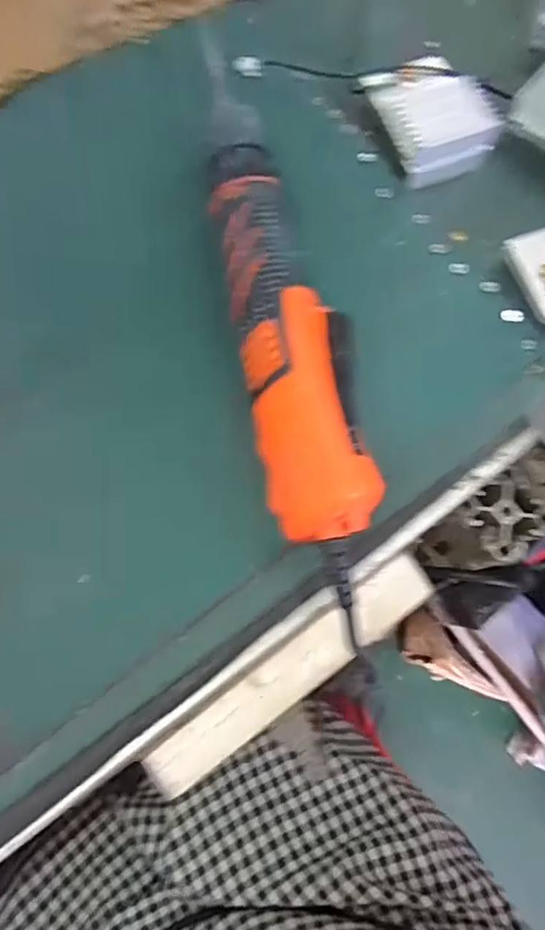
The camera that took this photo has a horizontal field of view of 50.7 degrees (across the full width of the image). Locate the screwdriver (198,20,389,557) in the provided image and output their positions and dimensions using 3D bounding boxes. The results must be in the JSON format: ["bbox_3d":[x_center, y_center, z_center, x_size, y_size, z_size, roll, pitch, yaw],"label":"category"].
[{"bbox_3d":[0.000,-0.094,0.285,0.048,0.043,0.264,-11,77,-5],"label":"screwdriver"}]

